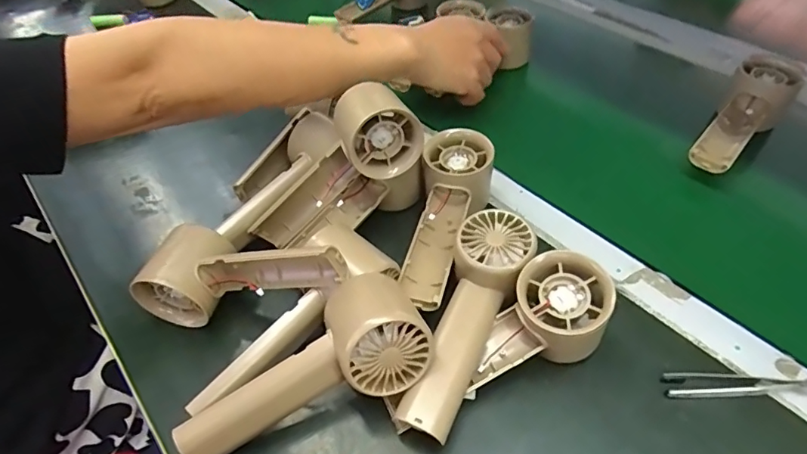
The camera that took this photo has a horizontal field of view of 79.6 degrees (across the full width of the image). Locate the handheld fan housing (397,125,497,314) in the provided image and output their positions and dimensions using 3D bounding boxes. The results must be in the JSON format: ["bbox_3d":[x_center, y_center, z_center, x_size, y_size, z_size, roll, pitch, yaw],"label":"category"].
[{"bbox_3d":[0.032,-0.005,0.385,0.055,0.046,0.157,13,63,14],"label":"handheld fan housing"}]

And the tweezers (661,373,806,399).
[{"bbox_3d":[0.218,0.099,0.301,0.105,0.010,0.016,0,51,4],"label":"tweezers"}]

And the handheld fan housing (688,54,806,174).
[{"bbox_3d":[0.315,-0.101,0.449,0.053,0.059,0.125,35,61,28],"label":"handheld fan housing"}]

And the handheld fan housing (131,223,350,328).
[{"bbox_3d":[-0.112,0.027,0.345,0.159,0.058,0.057,-7,47,15],"label":"handheld fan housing"}]

